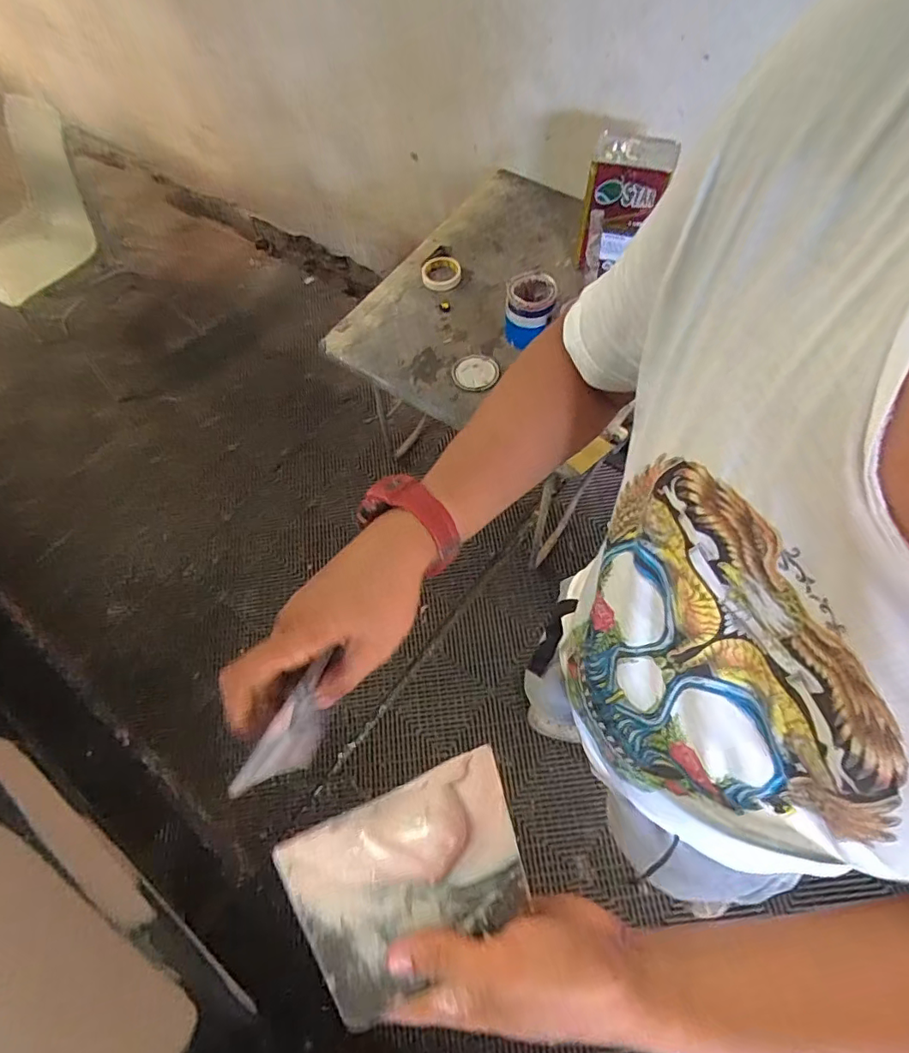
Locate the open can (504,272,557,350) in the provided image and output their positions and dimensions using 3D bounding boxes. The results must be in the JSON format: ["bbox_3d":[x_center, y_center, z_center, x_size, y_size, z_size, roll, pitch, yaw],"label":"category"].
[{"bbox_3d":[0.164,-0.466,1.142,0.098,0.122,0.106,-1,62,3],"label":"open can"}]

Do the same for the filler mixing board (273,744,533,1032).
[{"bbox_3d":[-0.026,0.210,0.317,0.139,0.011,0.095,-22,63,-8],"label":"filler mixing board"}]

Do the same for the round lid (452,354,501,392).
[{"bbox_3d":[0.046,-0.343,1.153,0.101,0.012,0.109,-5,62,1],"label":"round lid"}]

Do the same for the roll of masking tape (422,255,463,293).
[{"bbox_3d":[-0.033,-0.628,1.300,0.096,0.020,0.114,-10,62,-2],"label":"roll of masking tape"}]

